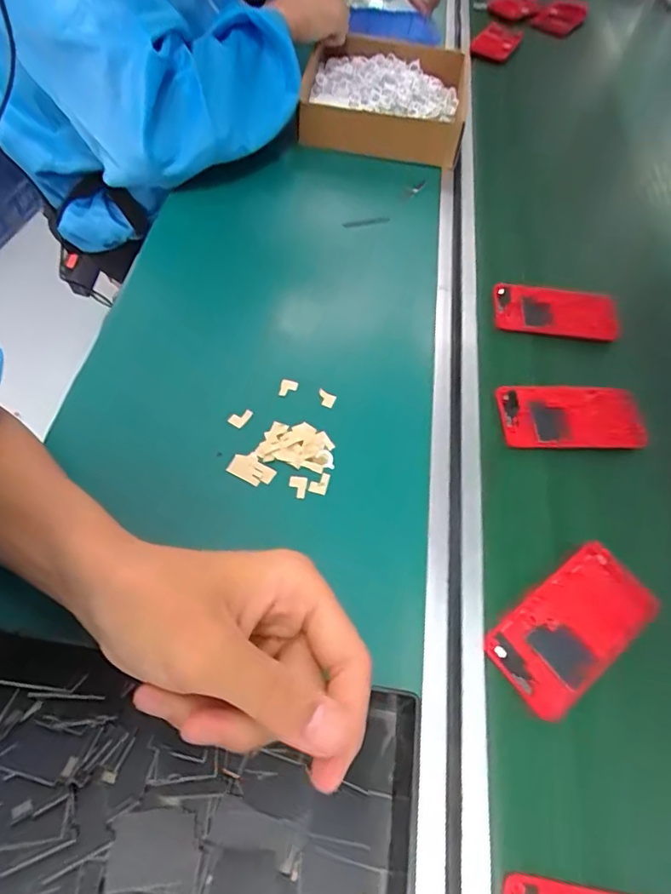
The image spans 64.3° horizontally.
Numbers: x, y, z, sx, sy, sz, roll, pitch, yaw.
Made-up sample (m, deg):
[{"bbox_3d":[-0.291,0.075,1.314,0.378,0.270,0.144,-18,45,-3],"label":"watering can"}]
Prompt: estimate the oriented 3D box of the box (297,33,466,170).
[{"bbox_3d":[0.069,-0.477,0.717,0.200,0.053,0.256,10,58,-1],"label":"box"}]

